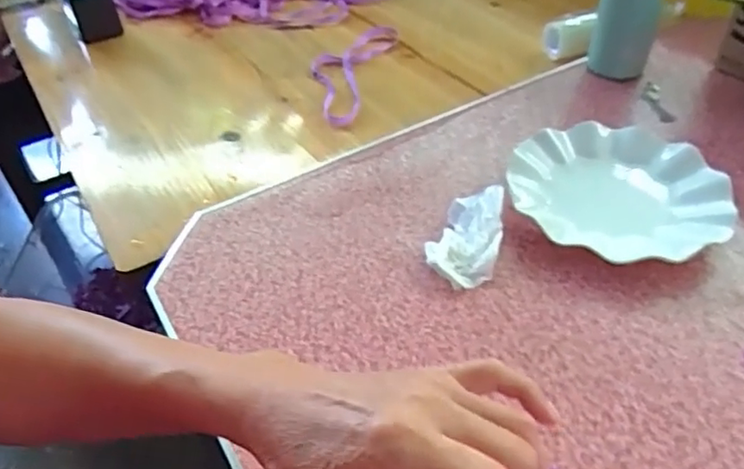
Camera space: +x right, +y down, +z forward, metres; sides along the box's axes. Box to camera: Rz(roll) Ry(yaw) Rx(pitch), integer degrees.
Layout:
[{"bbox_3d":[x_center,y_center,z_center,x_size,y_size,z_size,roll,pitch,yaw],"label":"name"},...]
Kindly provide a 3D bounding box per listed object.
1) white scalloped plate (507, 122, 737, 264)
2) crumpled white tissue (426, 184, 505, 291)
[{"bbox_3d":[0.218,-0.038,0.543,0.181,0.026,0.178,3,44,7],"label":"white scalloped plate"},{"bbox_3d":[0.081,-0.001,0.508,0.057,0.030,0.095,13,46,17],"label":"crumpled white tissue"}]

